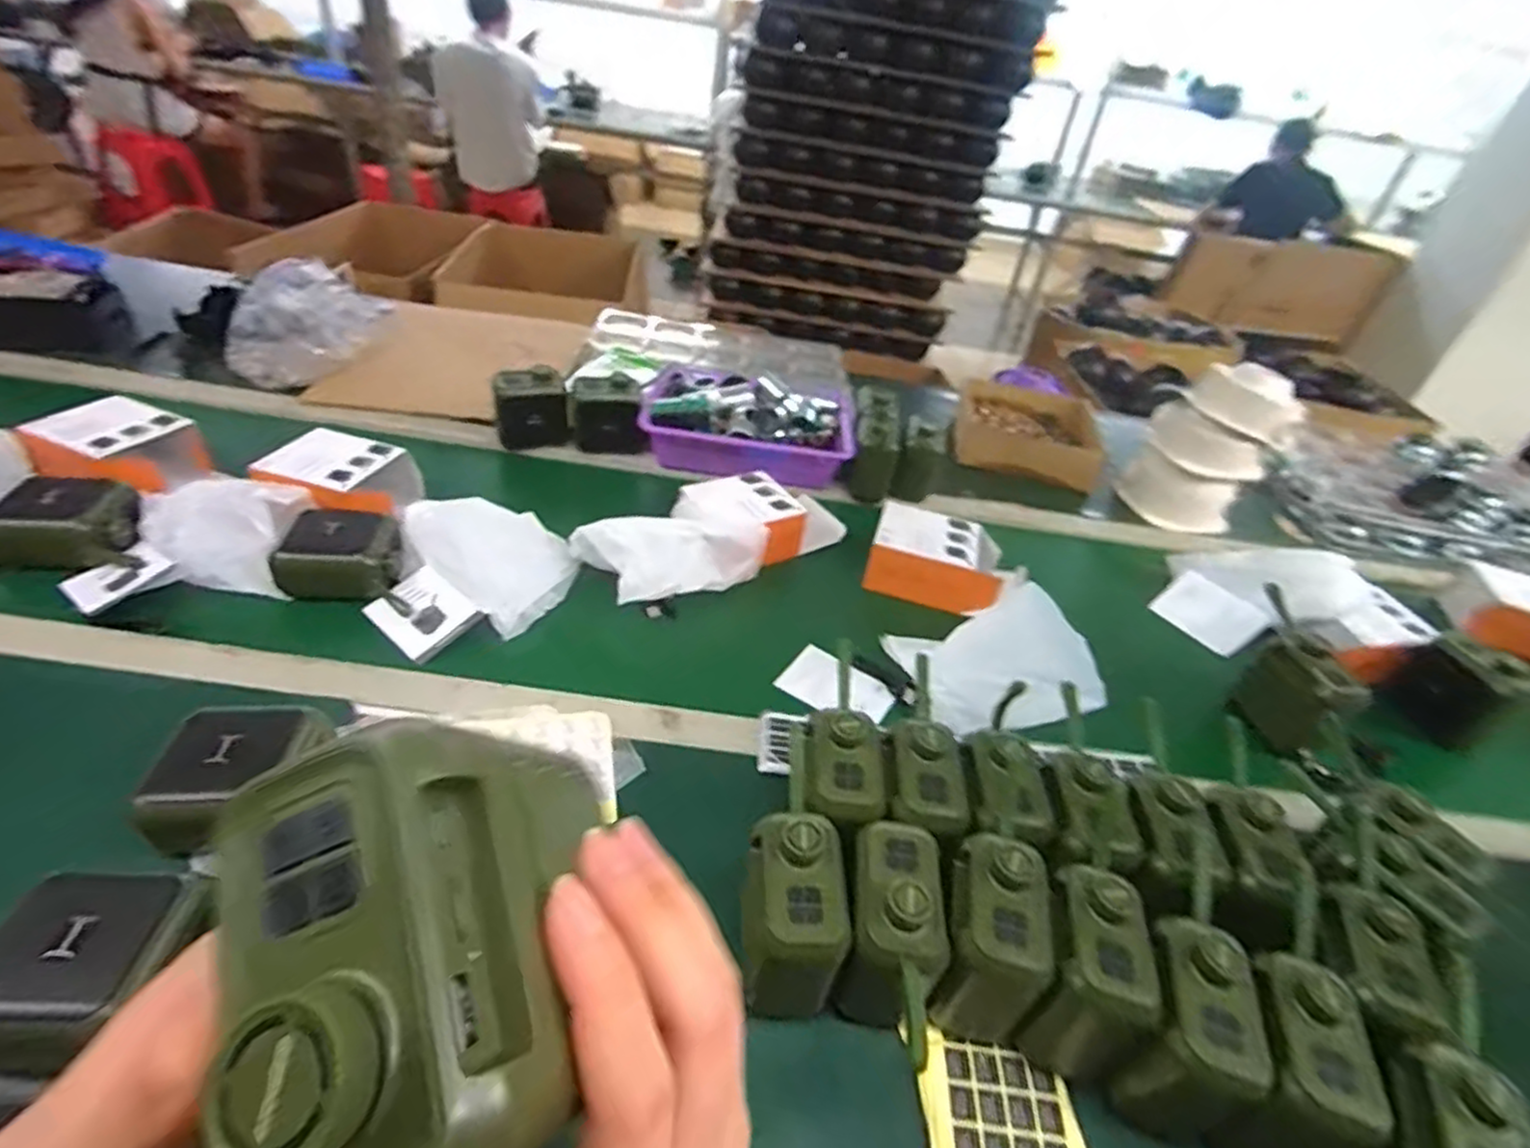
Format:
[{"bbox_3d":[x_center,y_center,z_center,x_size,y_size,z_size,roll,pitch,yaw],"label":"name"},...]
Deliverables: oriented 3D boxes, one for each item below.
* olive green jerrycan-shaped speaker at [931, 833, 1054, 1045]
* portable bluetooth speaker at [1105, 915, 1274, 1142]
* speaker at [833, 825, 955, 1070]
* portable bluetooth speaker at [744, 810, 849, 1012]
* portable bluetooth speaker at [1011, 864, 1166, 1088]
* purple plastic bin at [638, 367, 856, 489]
[{"bbox_3d":[0.136,0.220,0.433,0.061,0.101,0.084,18,39,10],"label":"olive green jerrycan-shaped speaker"},{"bbox_3d":[0.238,0.257,0.407,0.058,0.091,0.080,24,40,17],"label":"portable bluetooth speaker"},{"bbox_3d":[0.075,0.214,0.429,0.059,0.095,0.101,10,38,0],"label":"speaker"},{"bbox_3d":[0.015,0.206,0.433,0.058,0.097,0.088,8,38,-2],"label":"portable bluetooth speaker"},{"bbox_3d":[0.190,0.235,0.424,0.056,0.089,0.087,19,39,11],"label":"portable bluetooth speaker"},{"bbox_3d":[-0.021,-0.206,0.971,0.277,0.083,0.169,8,38,-2],"label":"purple plastic bin"}]

